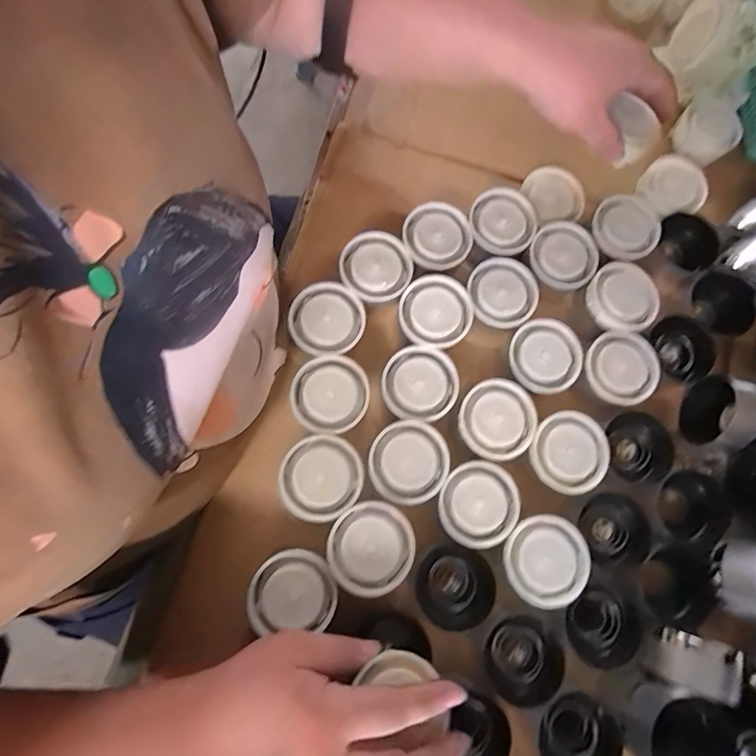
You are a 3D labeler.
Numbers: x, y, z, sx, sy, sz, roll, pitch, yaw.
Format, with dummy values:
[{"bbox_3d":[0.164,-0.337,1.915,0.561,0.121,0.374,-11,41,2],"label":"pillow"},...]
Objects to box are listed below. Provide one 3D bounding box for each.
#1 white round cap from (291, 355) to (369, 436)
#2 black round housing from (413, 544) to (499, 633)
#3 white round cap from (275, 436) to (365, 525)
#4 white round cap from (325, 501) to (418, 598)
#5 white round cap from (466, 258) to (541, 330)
[{"bbox_3d":[-0.040,0.016,0.355,0.061,0.034,0.061,-7,76,-7],"label":"white round cap"},{"bbox_3d":[0.061,0.167,0.336,0.057,0.014,0.059,1,75,-5],"label":"black round housing"},{"bbox_3d":[-0.044,0.076,0.323,0.060,0.011,0.064,1,75,-5],"label":"white round cap"},{"bbox_3d":[-0.005,0.127,0.314,0.064,0.005,0.062,0,75,-1],"label":"white round cap"},{"bbox_3d":[0.109,-0.075,0.369,0.060,0.009,0.060,41,76,6],"label":"white round cap"}]

